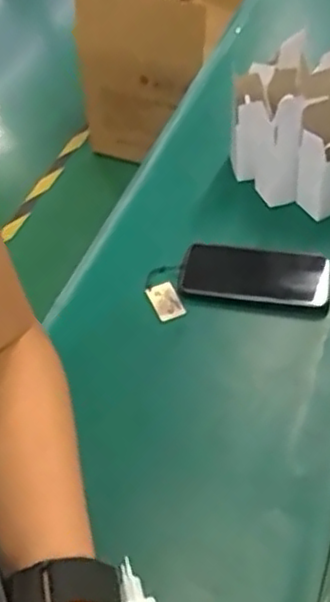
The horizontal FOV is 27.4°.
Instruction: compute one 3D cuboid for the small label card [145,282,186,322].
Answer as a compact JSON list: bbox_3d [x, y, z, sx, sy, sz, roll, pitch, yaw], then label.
[{"bbox_3d":[0.001,0.000,0.761,0.031,0.009,0.047,-27,61,-3],"label":"small label card"}]

